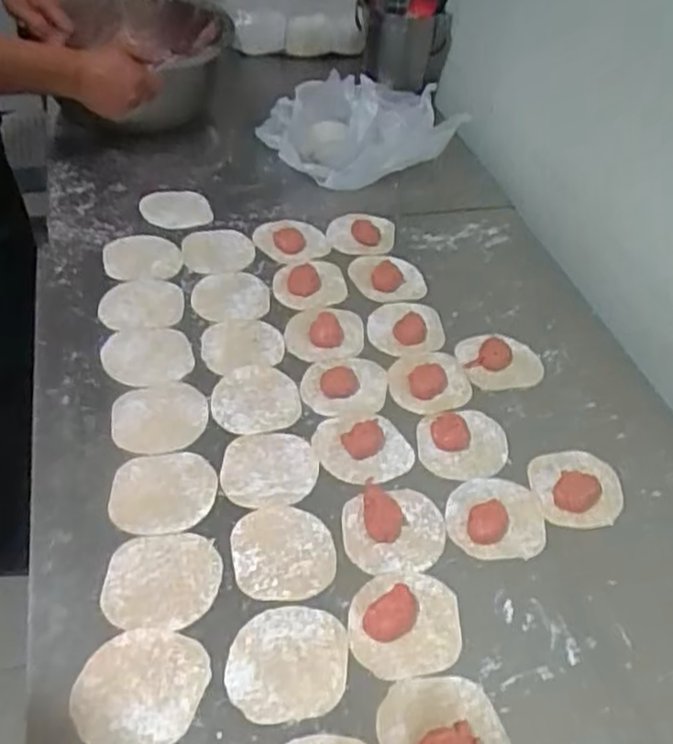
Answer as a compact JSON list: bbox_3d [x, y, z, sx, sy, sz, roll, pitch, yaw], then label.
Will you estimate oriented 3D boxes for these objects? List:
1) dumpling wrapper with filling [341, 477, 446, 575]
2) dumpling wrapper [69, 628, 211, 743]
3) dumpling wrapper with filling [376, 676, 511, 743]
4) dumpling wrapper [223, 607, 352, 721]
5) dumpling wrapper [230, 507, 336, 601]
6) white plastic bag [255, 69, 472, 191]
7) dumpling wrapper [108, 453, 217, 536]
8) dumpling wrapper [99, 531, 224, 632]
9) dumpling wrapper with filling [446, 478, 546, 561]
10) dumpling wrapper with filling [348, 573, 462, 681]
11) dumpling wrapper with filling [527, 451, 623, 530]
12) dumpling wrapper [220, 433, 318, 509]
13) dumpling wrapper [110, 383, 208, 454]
[{"bbox_3d":[0.049,0.126,0.590,0.084,0.024,0.079,1,47,-4],"label":"dumpling wrapper with filling"},{"bbox_3d":[-0.134,0.215,0.490,0.085,0.004,0.077,4,47,-2],"label":"dumpling wrapper"},{"bbox_3d":[0.073,0.239,0.475,0.085,0.024,0.078,3,47,-3],"label":"dumpling wrapper with filling"},{"bbox_3d":[-0.035,0.207,0.511,0.083,0.004,0.079,3,47,-3],"label":"dumpling wrapper"},{"bbox_3d":[-0.042,0.144,0.573,0.080,0.005,0.081,3,47,-3],"label":"dumpling wrapper"},{"bbox_3d":[0.034,-0.340,0.992,0.236,0.129,0.158,-11,49,-15],"label":"white plastic bag"},{"bbox_3d":[-0.146,0.101,0.605,0.085,0.004,0.079,-1,47,-6],"label":"dumpling wrapper"},{"bbox_3d":[-0.133,0.160,0.548,0.085,0.004,0.079,0,47,-6],"label":"dumpling wrapper"},{"bbox_3d":[0.137,0.119,0.606,0.082,0.018,0.079,6,47,0],"label":"dumpling wrapper with filling"},{"bbox_3d":[0.052,0.185,0.536,0.081,0.016,0.081,4,47,-2],"label":"dumpling wrapper with filling"},{"bbox_3d":[0.216,0.099,0.638,0.079,0.016,0.081,3,47,-3],"label":"dumpling wrapper with filling"},{"bbox_3d":[-0.059,0.086,0.631,0.082,0.004,0.080,0,47,-5],"label":"dumpling wrapper"},{"bbox_3d":[-0.162,0.043,0.657,0.084,0.005,0.079,-8,48,-12],"label":"dumpling wrapper"}]

